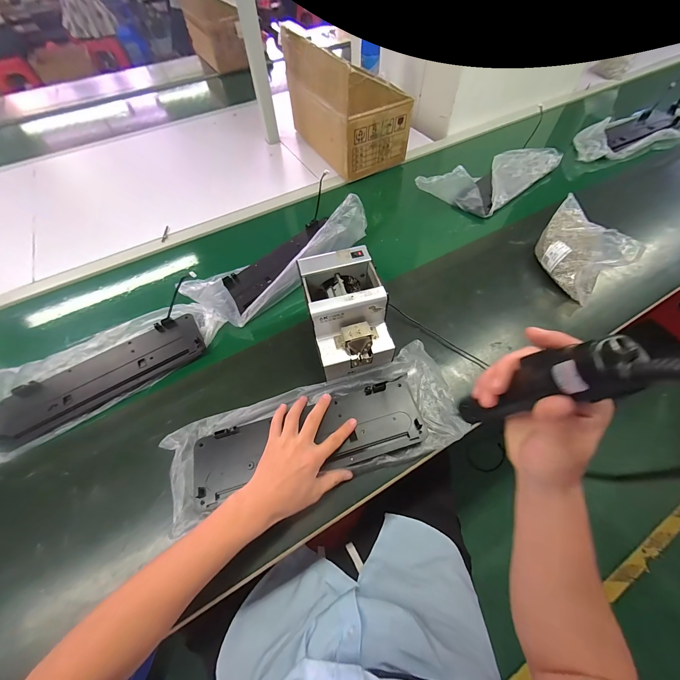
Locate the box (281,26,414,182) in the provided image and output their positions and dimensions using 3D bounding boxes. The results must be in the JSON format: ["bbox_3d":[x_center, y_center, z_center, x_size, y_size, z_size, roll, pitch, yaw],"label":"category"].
[{"bbox_3d":[0.016,-0.722,0.882,0.226,0.272,0.392,-23,62,-12],"label":"box"}]

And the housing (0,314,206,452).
[{"bbox_3d":[-0.436,0.068,0.533,0.355,0.019,0.108,-30,63,-15],"label":"housing"}]

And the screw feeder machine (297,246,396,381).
[{"bbox_3d":[0.012,-0.048,0.504,0.122,0.123,0.174,-13,60,-6],"label":"screw feeder machine"}]

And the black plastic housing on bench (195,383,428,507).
[{"bbox_3d":[-0.046,0.155,0.461,0.359,0.023,0.111,-13,59,-5],"label":"black plastic housing on bench"}]

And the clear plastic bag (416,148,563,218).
[{"bbox_3d":[0.421,-0.477,0.809,0.368,0.116,0.203,-32,64,-17],"label":"clear plastic bag"}]

